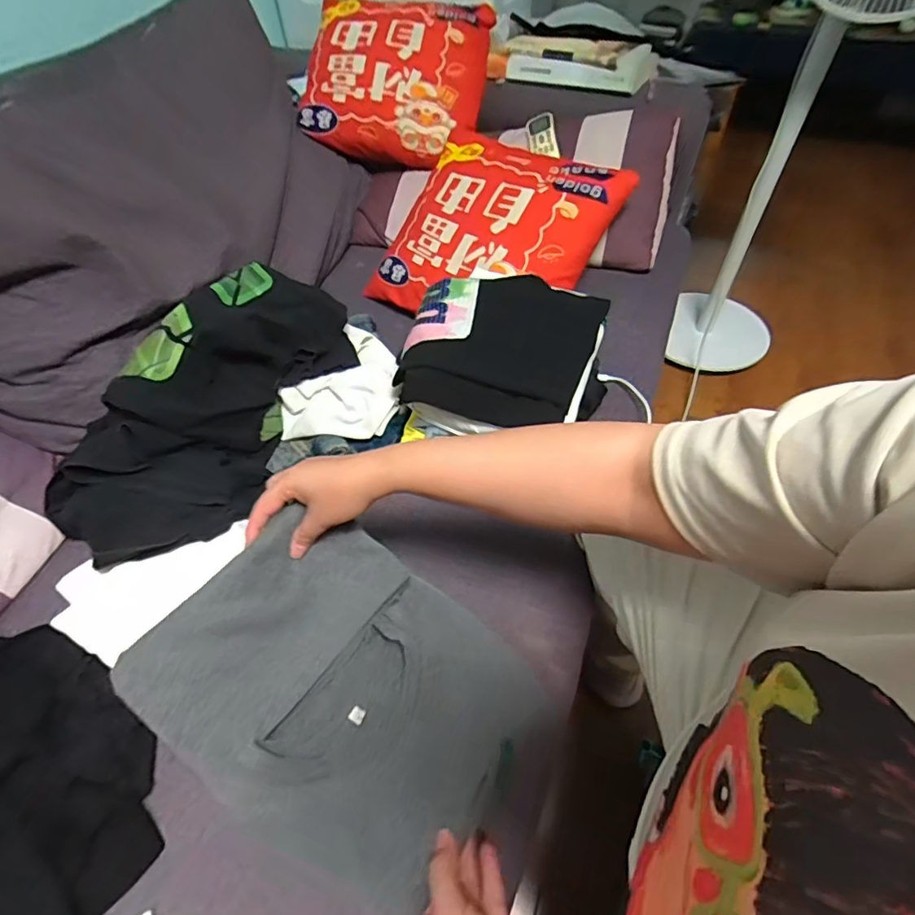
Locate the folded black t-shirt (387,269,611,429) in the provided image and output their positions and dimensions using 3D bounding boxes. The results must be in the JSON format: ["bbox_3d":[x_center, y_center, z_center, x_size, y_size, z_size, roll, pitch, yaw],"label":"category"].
[{"bbox_3d":[0.053,-0.156,0.698,0.244,0.052,0.237,14,53,13],"label":"folded black t-shirt"}]

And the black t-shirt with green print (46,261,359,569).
[{"bbox_3d":[-0.318,-0.088,0.705,0.204,0.184,0.479,18,54,16],"label":"black t-shirt with green print"}]

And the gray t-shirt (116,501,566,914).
[{"bbox_3d":[-0.086,0.202,0.480,0.344,0.094,0.249,22,55,19],"label":"gray t-shirt"}]

